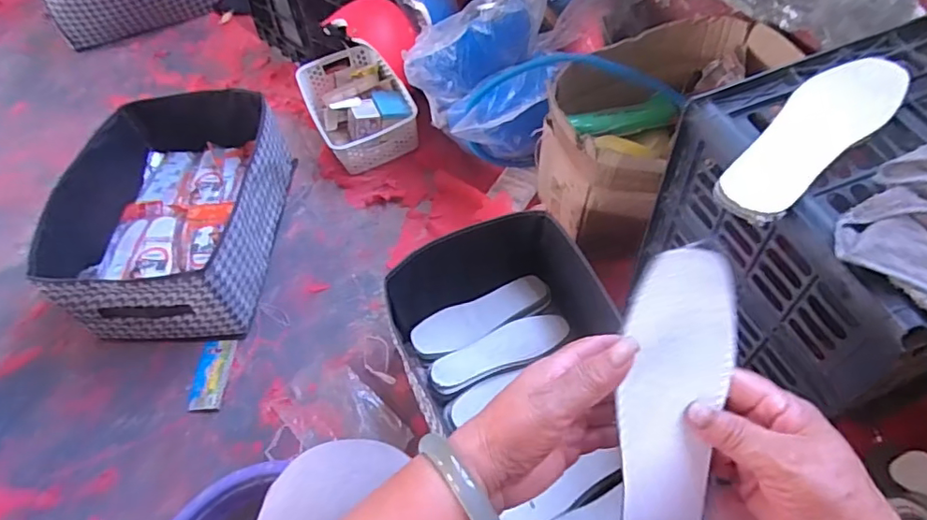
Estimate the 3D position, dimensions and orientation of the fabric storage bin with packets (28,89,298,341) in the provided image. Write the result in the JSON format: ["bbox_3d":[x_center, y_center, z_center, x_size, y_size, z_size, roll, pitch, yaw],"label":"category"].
[{"bbox_3d":[-0.514,-0.090,1.025,0.327,0.182,0.446,-4,56,2],"label":"fabric storage bin with packets"}]

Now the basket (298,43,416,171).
[{"bbox_3d":[-0.229,-0.338,1.216,0.200,0.091,0.311,-22,57,-10],"label":"basket"}]

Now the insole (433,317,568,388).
[{"bbox_3d":[0.058,0.138,0.876,0.226,0.016,0.065,-21,57,-9],"label":"insole"}]

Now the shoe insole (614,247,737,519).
[{"bbox_3d":[0.123,0.102,0.335,0.064,0.005,0.213,7,92,-7],"label":"shoe insole"}]

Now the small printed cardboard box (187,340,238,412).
[{"bbox_3d":[-0.416,0.188,0.931,0.053,0.010,0.126,-3,56,3],"label":"small printed cardboard box"}]

